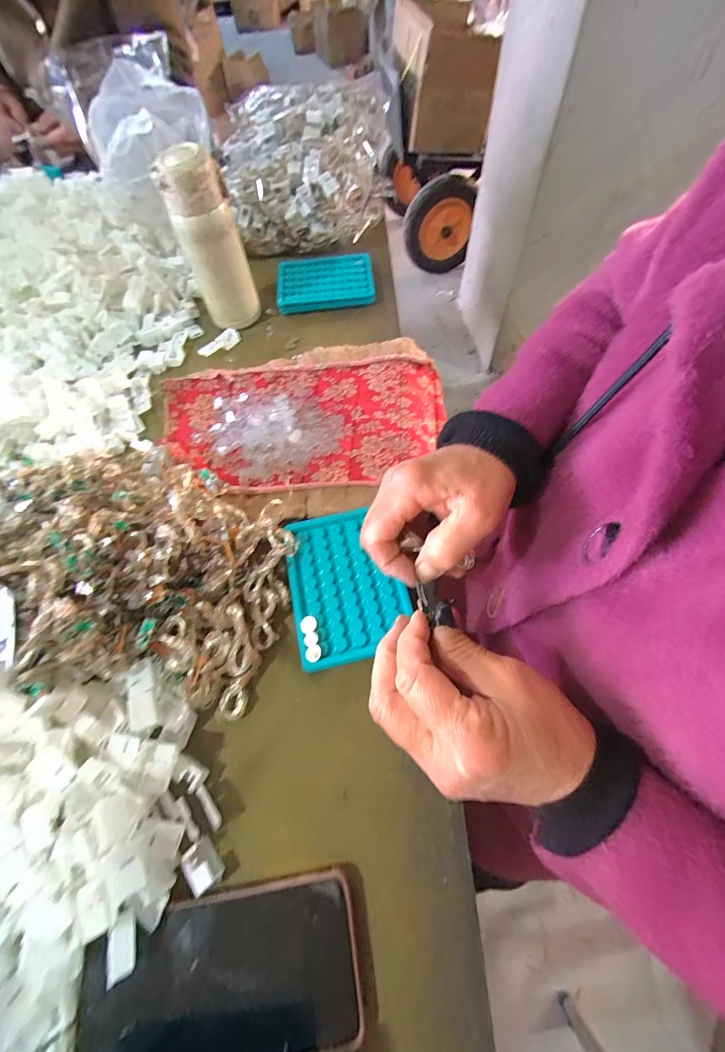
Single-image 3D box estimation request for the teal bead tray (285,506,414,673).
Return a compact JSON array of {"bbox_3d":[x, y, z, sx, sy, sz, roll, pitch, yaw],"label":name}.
[{"bbox_3d":[-0.016,0.049,0.341,0.093,0.011,0.130,-14,62,-5],"label":"teal bead tray"}]

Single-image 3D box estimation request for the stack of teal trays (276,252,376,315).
[{"bbox_3d":[-0.052,-0.347,0.553,0.133,0.021,0.104,-5,62,0],"label":"stack of teal trays"}]

